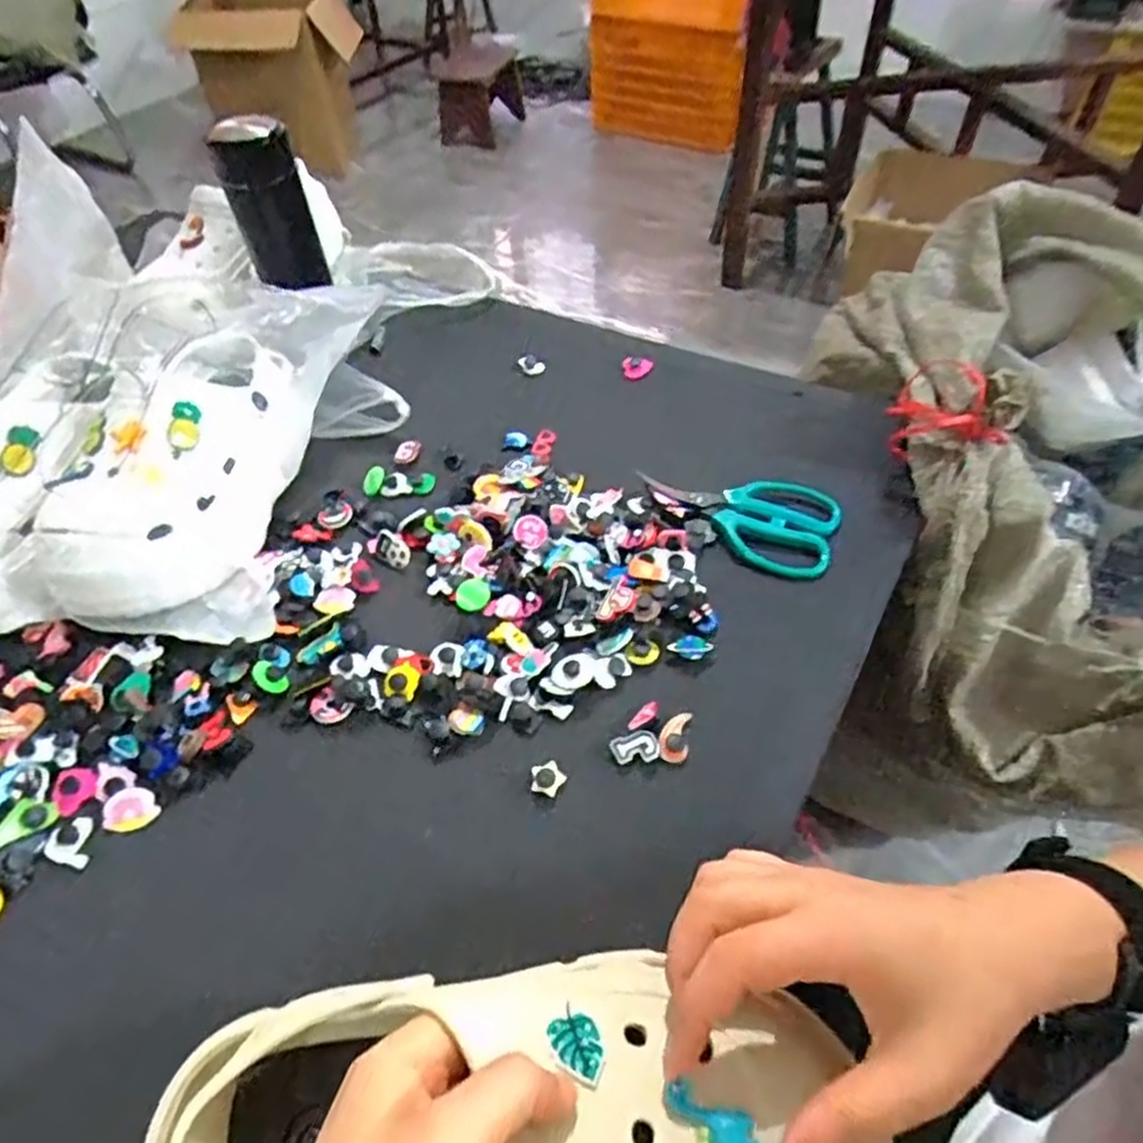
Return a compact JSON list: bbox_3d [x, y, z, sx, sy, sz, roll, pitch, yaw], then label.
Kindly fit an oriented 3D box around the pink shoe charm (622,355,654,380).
[{"bbox_3d":[0.059,-0.184,0.675,0.033,0.022,0.010,15,17,24],"label":"pink shoe charm"}]

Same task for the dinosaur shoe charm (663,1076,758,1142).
[{"bbox_3d":[0.049,0.195,0.256,0.039,0.008,0.021,16,39,10],"label":"dinosaur shoe charm"}]

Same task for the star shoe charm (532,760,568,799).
[{"bbox_3d":[-0.013,0.118,0.425,0.019,0.009,0.018,10,50,12],"label":"star shoe charm"}]

